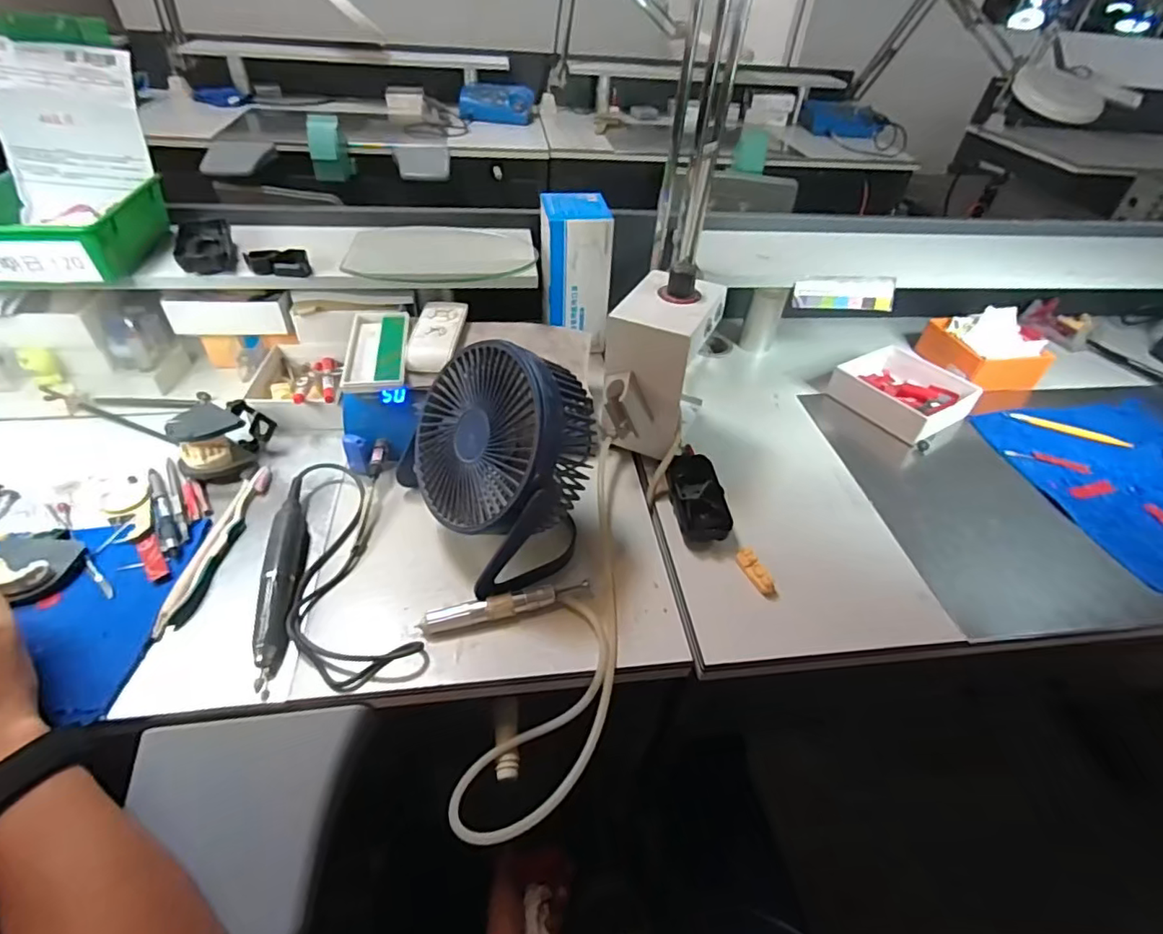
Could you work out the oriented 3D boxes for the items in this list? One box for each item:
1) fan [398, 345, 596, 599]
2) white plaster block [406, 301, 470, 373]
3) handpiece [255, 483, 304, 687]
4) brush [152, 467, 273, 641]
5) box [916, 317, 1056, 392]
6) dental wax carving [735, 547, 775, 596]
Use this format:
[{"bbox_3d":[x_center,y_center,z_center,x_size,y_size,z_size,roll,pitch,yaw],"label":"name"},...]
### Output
[{"bbox_3d":[-0.064,-0.018,0.514,0.167,0.177,0.174,-27,51,-29],"label":"fan"},{"bbox_3d":[-0.162,-0.148,0.636,0.048,0.024,0.119,3,43,-2],"label":"white plaster block"},{"bbox_3d":[-0.262,0.091,0.490,0.024,0.027,0.201,-7,44,-12],"label":"handpiece"},{"bbox_3d":[-0.332,0.069,0.514,0.024,0.011,0.184,3,43,-2],"label":"brush"},{"bbox_3d":[0.586,-0.161,0.814,0.132,0.050,0.128,-1,43,-6],"label":"box"},{"bbox_3d":[0.163,0.097,0.526,0.016,0.017,0.048,-11,45,-16],"label":"dental wax carving"}]

